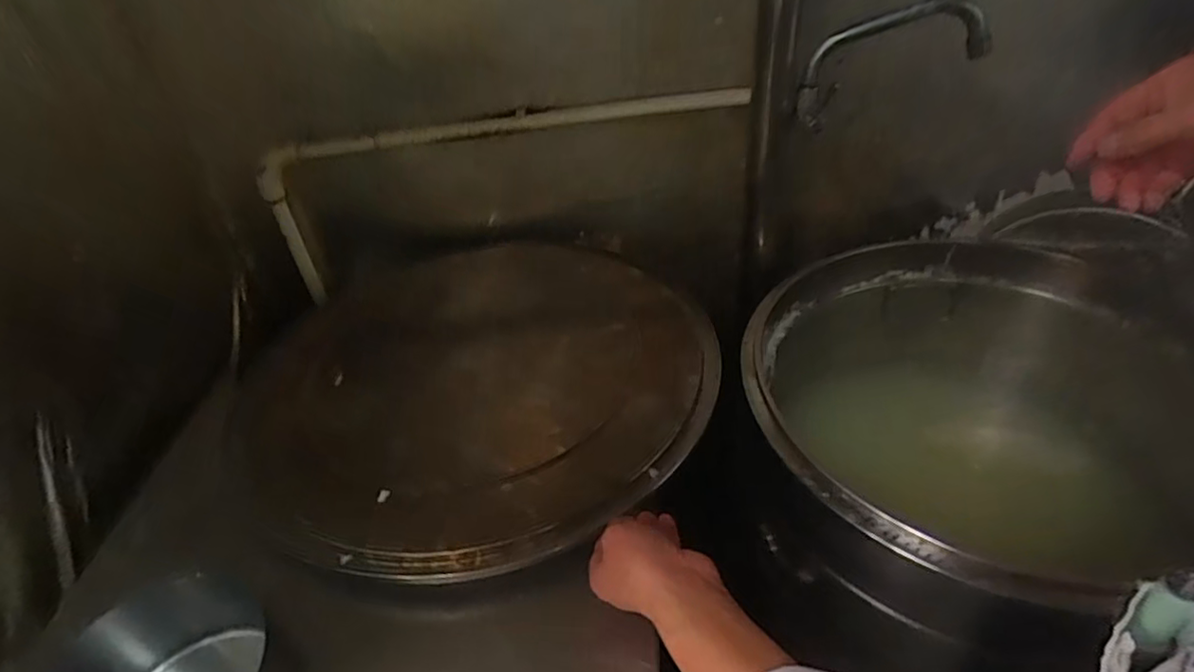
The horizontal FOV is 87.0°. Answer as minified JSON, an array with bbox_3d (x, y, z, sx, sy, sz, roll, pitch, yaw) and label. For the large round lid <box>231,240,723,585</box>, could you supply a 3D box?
[{"bbox_3d":[-0.139,0.038,0.717,0.531,0.069,0.511,-4,42,4],"label":"large round lid"}]

